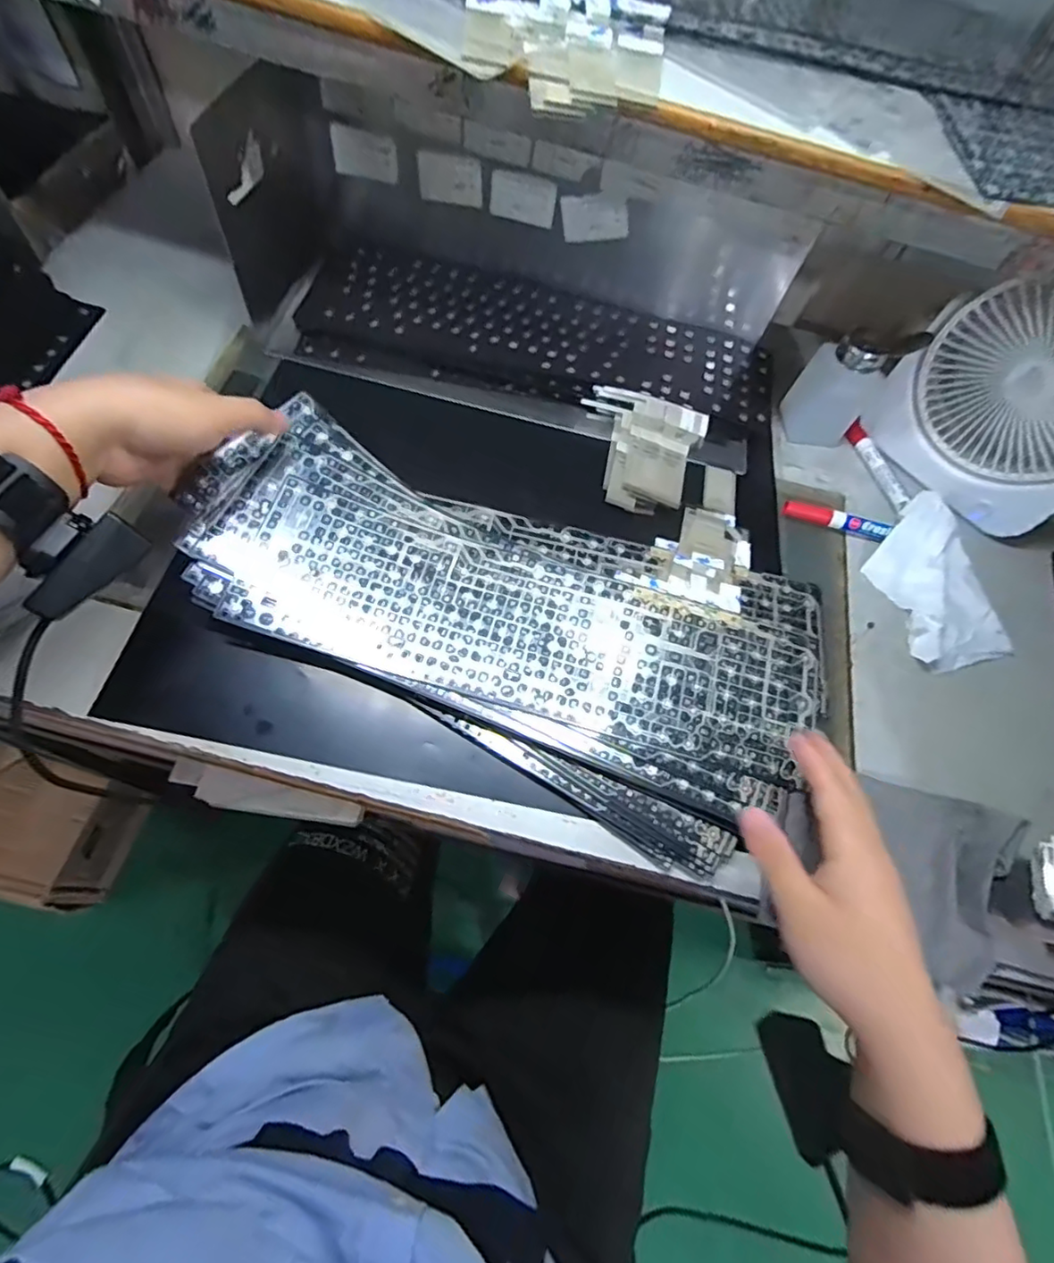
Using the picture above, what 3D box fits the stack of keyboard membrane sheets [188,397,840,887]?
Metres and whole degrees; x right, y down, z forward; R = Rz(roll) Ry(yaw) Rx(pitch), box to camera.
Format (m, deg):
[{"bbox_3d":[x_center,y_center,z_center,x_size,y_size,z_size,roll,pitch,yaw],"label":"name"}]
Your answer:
[{"bbox_3d":[-0.013,-0.018,0.444,0.465,0.034,0.231,24,65,2],"label":"stack of keyboard membrane sheets"}]

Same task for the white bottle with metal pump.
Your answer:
[{"bbox_3d":[0.298,-0.233,0.544,0.071,0.102,0.052,8,65,-6],"label":"white bottle with metal pump"}]

